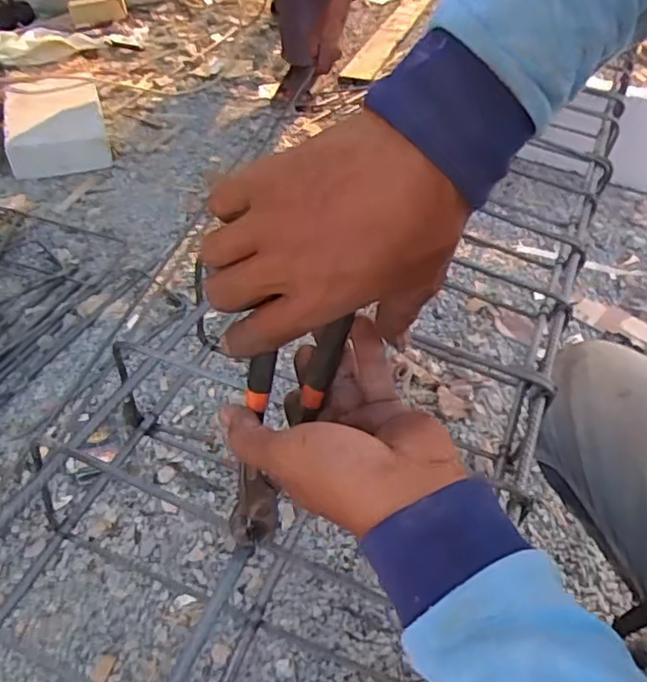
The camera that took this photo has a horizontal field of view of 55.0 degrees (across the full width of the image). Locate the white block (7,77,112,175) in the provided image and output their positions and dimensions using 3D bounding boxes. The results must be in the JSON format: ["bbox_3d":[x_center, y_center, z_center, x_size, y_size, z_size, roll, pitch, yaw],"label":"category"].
[{"bbox_3d":[-0.586,-0.467,1.360,0.201,0.072,0.310,-11,47,-17],"label":"white block"}]

